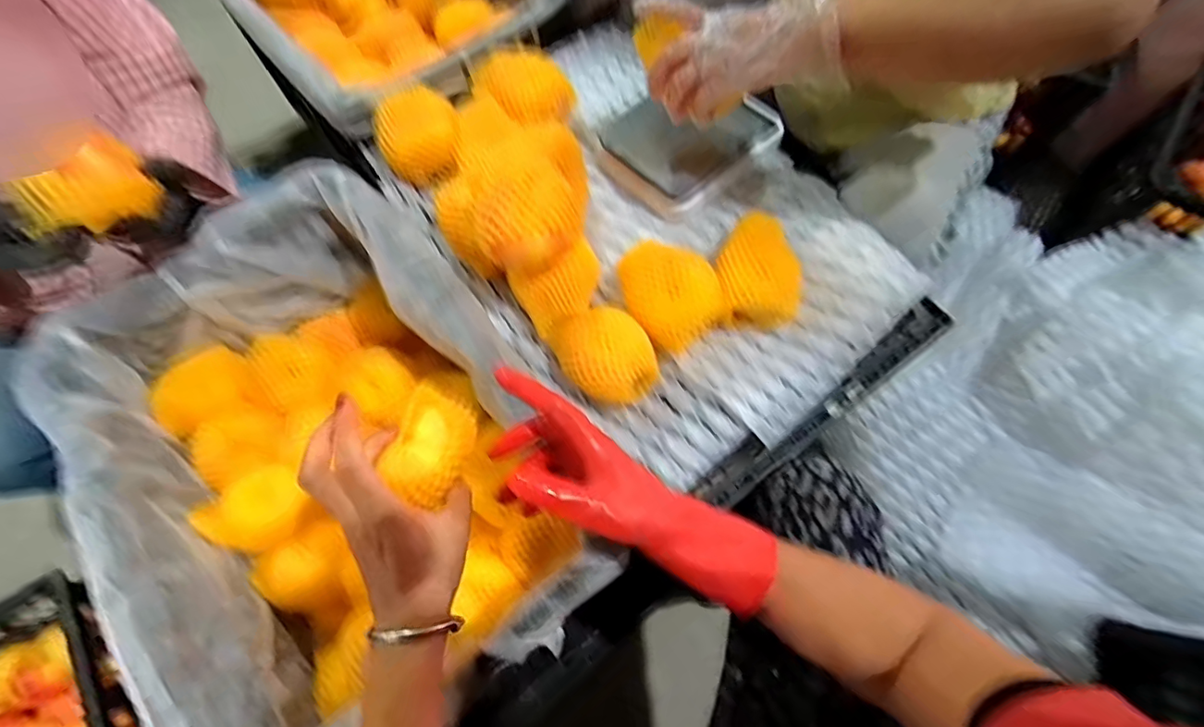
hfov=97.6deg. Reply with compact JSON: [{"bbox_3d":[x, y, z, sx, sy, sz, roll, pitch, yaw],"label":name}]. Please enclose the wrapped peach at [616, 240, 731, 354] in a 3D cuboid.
[{"bbox_3d":[0.067,-0.069,0.524,0.083,0.059,0.108,-33,69,-12],"label":"wrapped peach"}]

